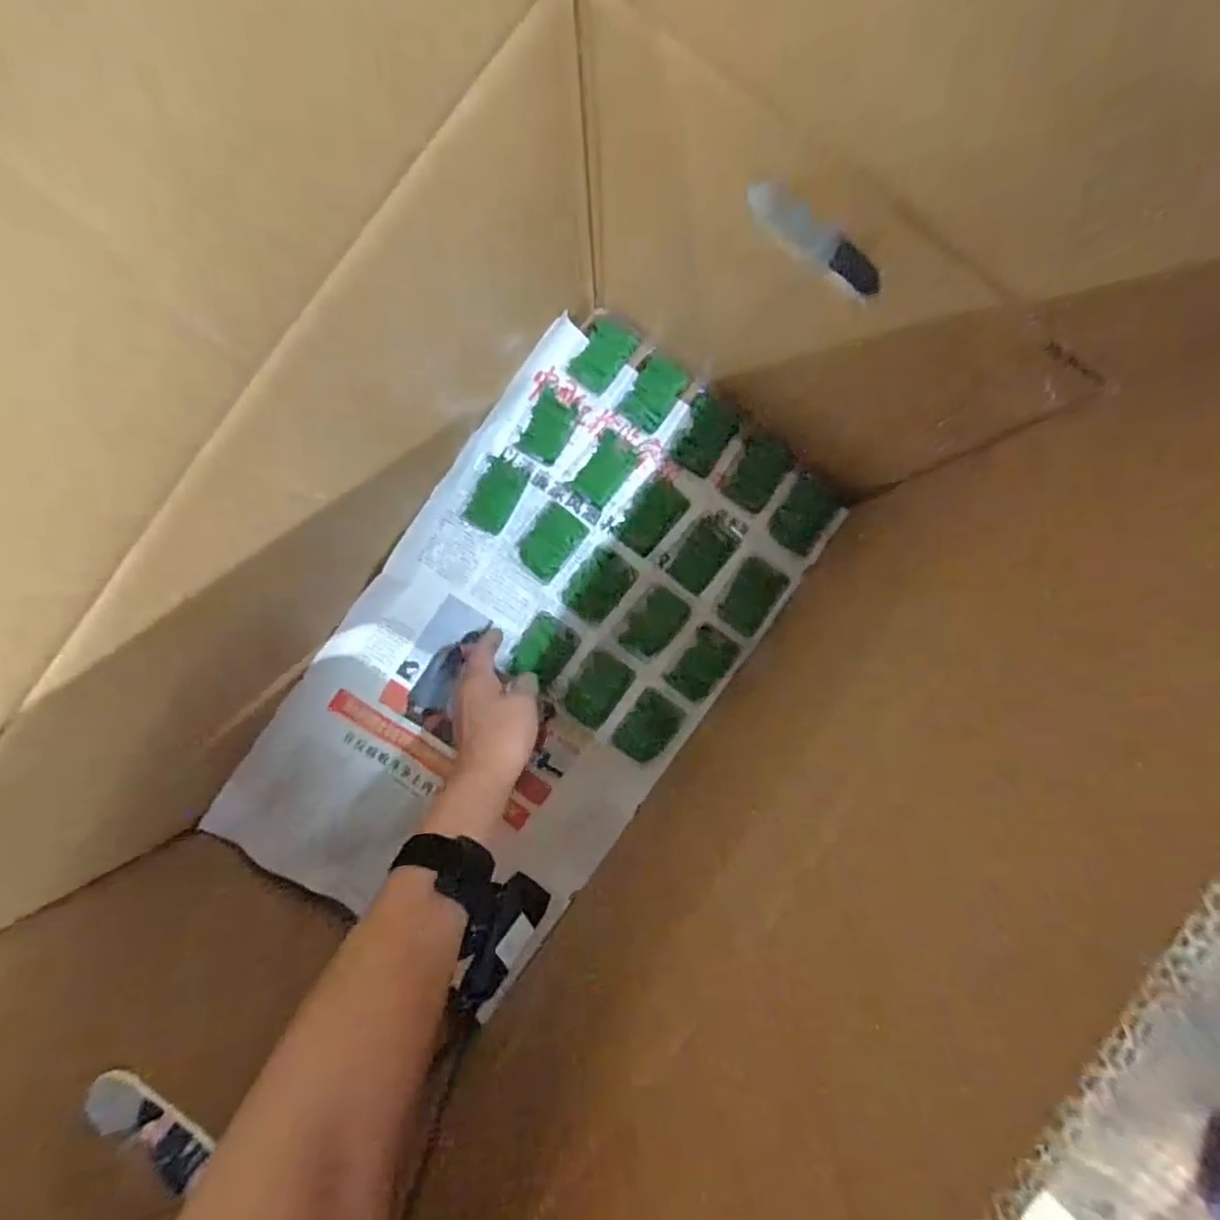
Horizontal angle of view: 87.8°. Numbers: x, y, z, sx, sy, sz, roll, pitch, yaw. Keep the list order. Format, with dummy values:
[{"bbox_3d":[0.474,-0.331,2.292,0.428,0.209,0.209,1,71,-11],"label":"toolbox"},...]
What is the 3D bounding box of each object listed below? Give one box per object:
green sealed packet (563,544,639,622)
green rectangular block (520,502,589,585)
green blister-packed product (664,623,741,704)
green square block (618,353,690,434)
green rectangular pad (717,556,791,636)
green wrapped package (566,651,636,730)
[{"bbox_3d":[-0.009,-0.024,0.562,0.046,0.005,0.064,39,89,0],"label":"green sealed packet"},{"bbox_3d":[-0.052,-0.059,0.560,0.042,0.004,0.063,38,89,0],"label":"green rectangular block"},{"bbox_3d":[0.082,0.048,0.557,0.039,0.006,0.062,35,89,0],"label":"green blister-packed product"},{"bbox_3d":[0.039,-0.190,0.560,0.042,0.006,0.061,32,89,0],"label":"green square block"},{"bbox_3d":[0.124,-0.012,0.554,0.042,0.008,0.063,33,89,0],"label":"green rectangular pad"},{"bbox_3d":[-0.011,0.071,0.565,0.044,0.007,0.062,34,89,0],"label":"green wrapped package"}]

